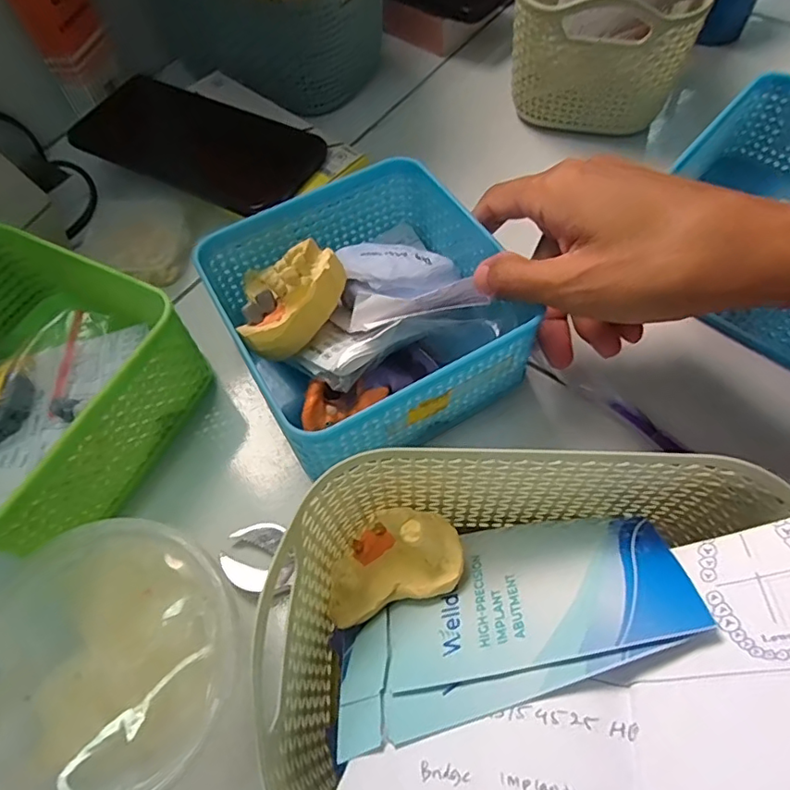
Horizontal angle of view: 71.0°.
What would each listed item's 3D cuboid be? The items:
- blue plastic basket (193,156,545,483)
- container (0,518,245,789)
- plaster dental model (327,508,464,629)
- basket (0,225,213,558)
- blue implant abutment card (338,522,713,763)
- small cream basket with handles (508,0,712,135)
[{"bbox_3d":[-0.015,-0.047,0.279,0.130,0.052,0.136,-27,66,-13],"label":"blue plastic basket"},{"bbox_3d":[-0.113,0.105,0.221,0.100,0.034,0.102,-1,61,2],"label":"container"},{"bbox_3d":[-0.001,0.062,0.206,0.052,0.029,0.031,-16,62,-6],"label":"plaster dental model"},{"bbox_3d":[-0.183,-0.003,0.271,0.131,0.058,0.126,23,62,13],"label":"basket"},{"bbox_3d":[0.037,0.076,0.197,0.119,0.012,0.077,-22,21,2],"label":"blue implant abutment card"},{"bbox_3d":[0.147,-0.275,0.385,0.108,0.089,0.175,14,63,10],"label":"small cream basket with handles"}]

